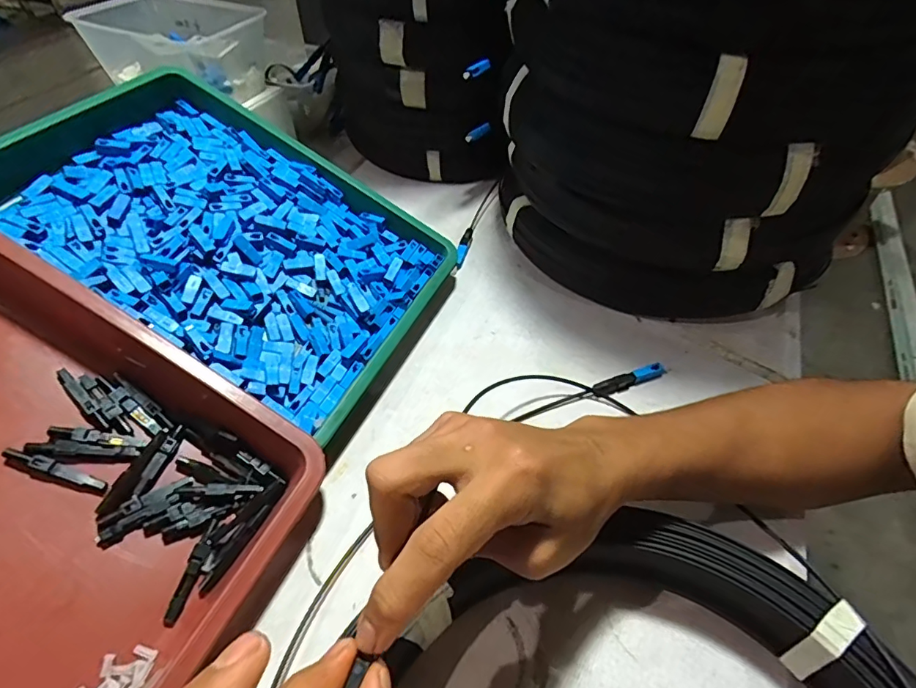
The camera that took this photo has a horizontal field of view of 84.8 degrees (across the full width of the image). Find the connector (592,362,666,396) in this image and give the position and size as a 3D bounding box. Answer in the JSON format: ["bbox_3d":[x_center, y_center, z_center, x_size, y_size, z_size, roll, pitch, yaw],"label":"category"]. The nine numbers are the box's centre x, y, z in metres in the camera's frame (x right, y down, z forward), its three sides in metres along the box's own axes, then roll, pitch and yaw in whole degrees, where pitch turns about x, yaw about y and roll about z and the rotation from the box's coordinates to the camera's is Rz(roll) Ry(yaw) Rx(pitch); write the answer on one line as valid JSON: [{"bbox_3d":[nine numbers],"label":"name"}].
[{"bbox_3d":[0.134,0.027,0.394,0.063,0.010,0.014,-19,51,-15],"label":"connector"}]

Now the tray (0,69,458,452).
[{"bbox_3d":[-0.183,-0.093,0.410,0.335,0.035,0.210,33,56,0],"label":"tray"}]

